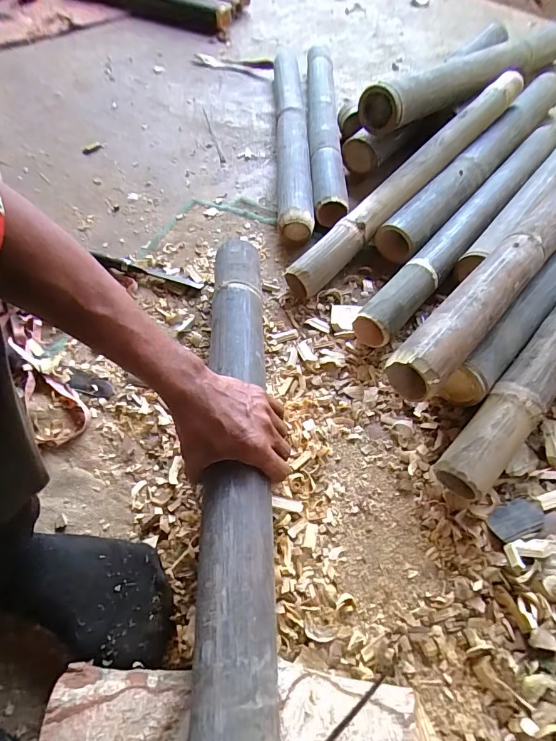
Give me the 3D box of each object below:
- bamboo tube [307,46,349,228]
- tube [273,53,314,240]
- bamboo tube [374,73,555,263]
[{"bbox_3d":[0.098,-0.534,0.883,0.062,0.057,0.667,0,59,2],"label":"bamboo tube"},{"bbox_3d":[0.027,-0.499,0.862,0.067,0.058,0.620,-2,59,1],"label":"tube"},{"bbox_3d":[0.400,-0.417,0.788,0.068,0.066,0.650,36,67,21],"label":"bamboo tube"}]

